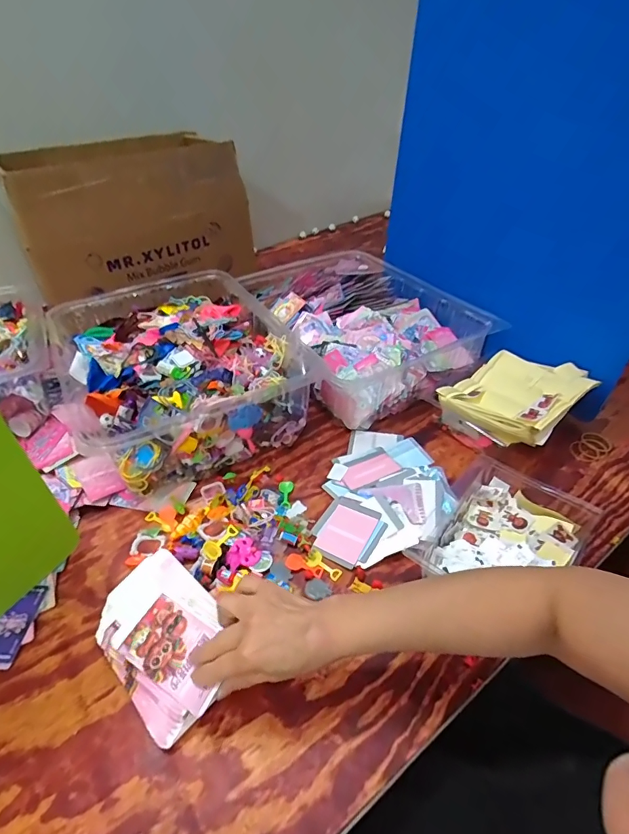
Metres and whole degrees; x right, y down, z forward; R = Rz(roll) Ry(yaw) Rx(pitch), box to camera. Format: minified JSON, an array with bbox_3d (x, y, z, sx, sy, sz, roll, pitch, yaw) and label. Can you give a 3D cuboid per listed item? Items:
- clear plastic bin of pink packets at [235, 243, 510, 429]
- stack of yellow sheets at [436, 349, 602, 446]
[{"bbox_3d":[0.080,-0.191,0.875,0.352,0.113,0.444,-21,45,-20],"label":"clear plastic bin of pink packets"},{"bbox_3d":[0.316,-0.040,0.684,0.194,0.047,0.171,-27,47,-26],"label":"stack of yellow sheets"}]

